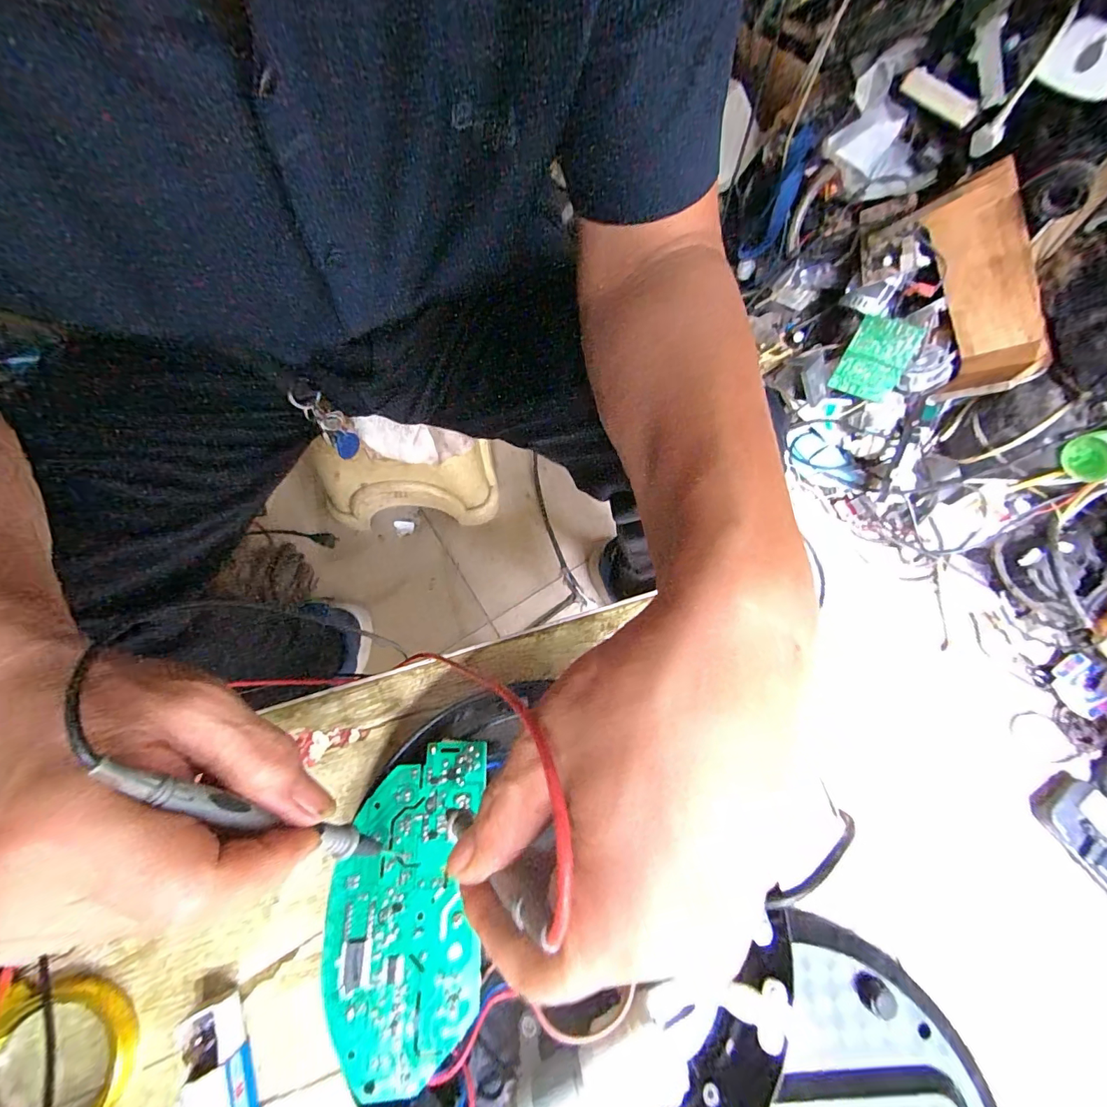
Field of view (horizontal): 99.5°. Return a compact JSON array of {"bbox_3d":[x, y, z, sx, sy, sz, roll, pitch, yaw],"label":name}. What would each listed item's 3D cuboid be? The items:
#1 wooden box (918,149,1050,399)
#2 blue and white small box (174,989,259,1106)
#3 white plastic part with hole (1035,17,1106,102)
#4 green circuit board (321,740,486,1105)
[{"bbox_3d":[0.655,-0.404,0.728,0.066,0.135,0.308,-25,104,-9],"label":"wooden box"},{"bbox_3d":[-0.164,0.265,0.230,0.023,0.020,0.071,-26,73,-9],"label":"blue and white small box"},{"bbox_3d":[0.628,-0.573,0.545,0.087,0.060,0.027,36,74,11],"label":"white plastic part with hole"},{"bbox_3d":[-0.074,0.173,0.235,0.072,0.012,0.144,4,68,1],"label":"green circuit board"}]

